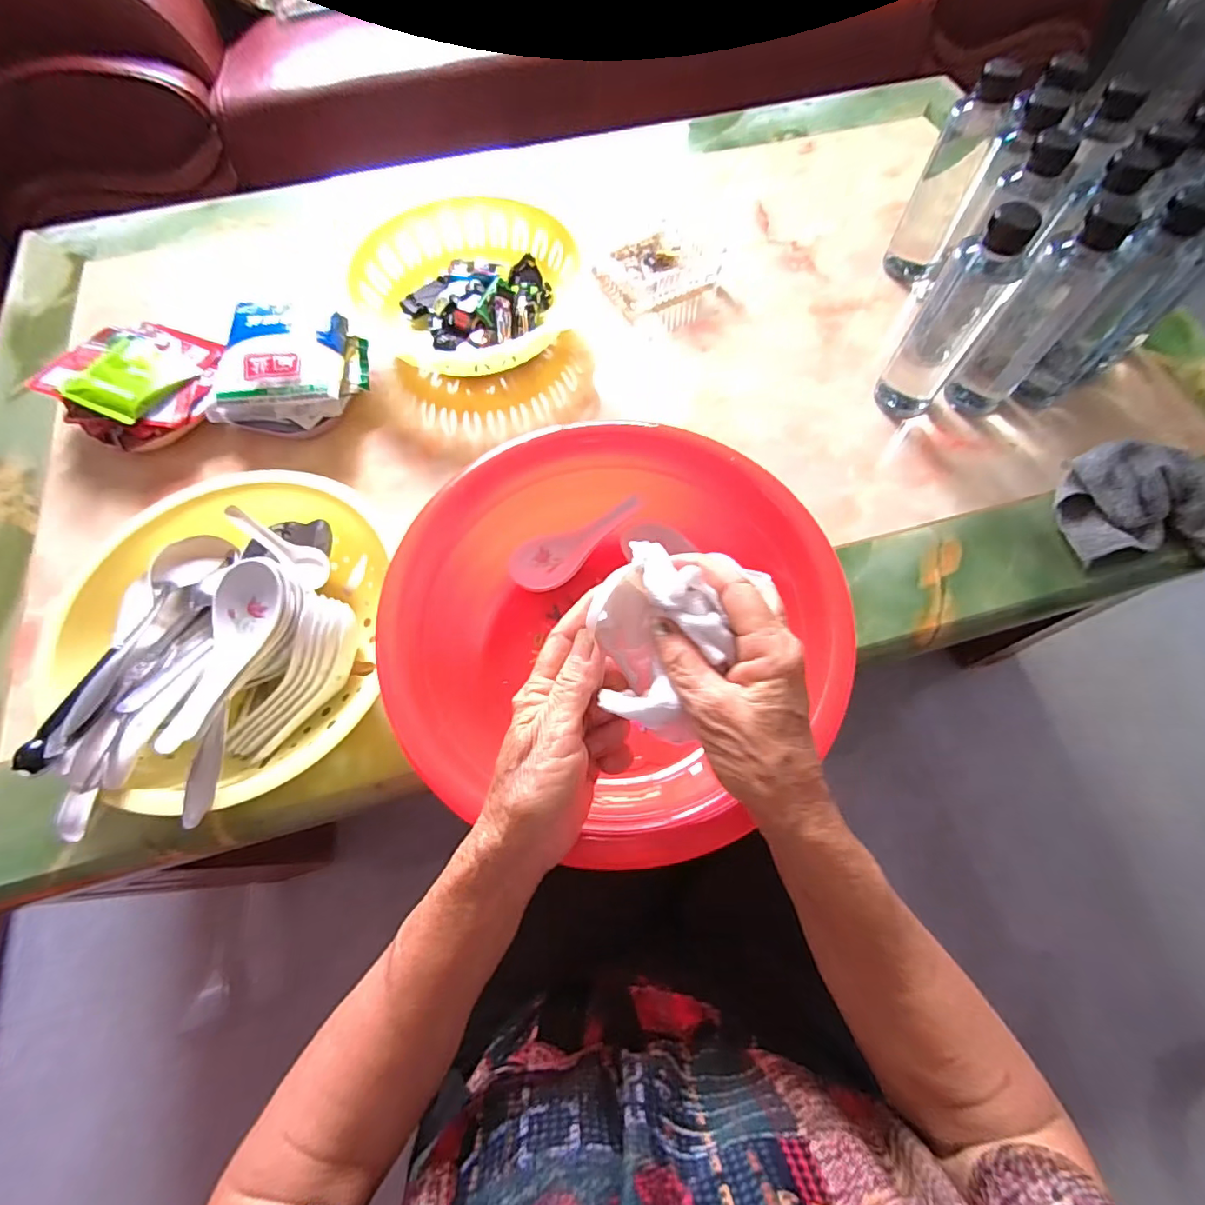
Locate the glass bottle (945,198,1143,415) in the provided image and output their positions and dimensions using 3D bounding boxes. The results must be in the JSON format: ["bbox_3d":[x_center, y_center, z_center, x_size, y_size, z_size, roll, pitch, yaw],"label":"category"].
[{"bbox_3d":[0.367,-0.239,0.461,0.041,0.178,0.051,-42,72,-16],"label":"glass bottle"}]

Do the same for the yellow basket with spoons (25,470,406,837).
[{"bbox_3d":[-0.283,0.026,0.411,0.223,0.086,0.263,-4,66,-1],"label":"yellow basket with spoons"}]

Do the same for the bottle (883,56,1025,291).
[{"bbox_3d":[0.338,-0.407,0.541,0.052,0.176,0.057,23,68,10],"label":"bottle"}]

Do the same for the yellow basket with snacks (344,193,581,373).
[{"bbox_3d":[-0.147,-0.325,0.570,0.224,0.059,0.223,0,66,0],"label":"yellow basket with snacks"}]

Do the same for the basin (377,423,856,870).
[{"bbox_3d":[0.006,0.018,0.397,0.298,0.090,0.285,0,66,0],"label":"basin"}]

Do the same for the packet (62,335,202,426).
[{"bbox_3d":[-0.446,-0.213,0.511,0.088,0.023,0.093,23,68,10],"label":"packet"}]

